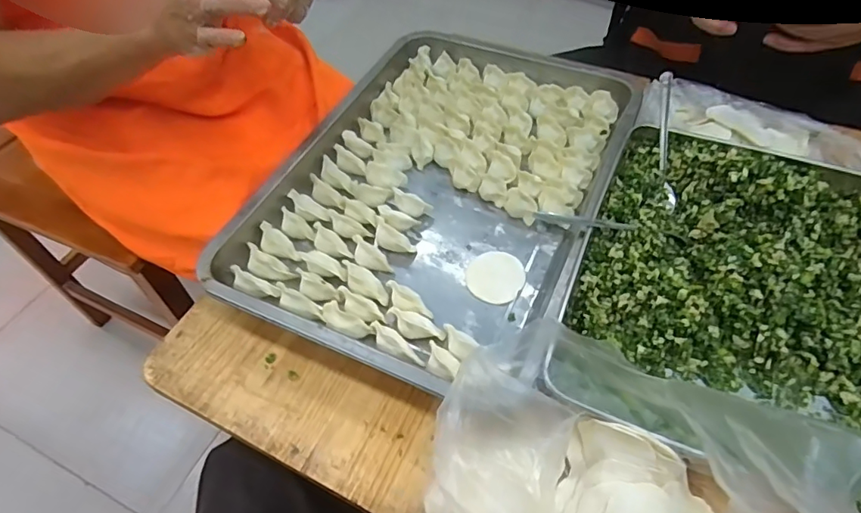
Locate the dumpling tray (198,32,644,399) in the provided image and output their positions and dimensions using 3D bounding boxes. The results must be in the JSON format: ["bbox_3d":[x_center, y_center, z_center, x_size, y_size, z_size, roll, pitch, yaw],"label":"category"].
[{"bbox_3d":[0.019,-0.087,0.591,0.328,0.049,0.483,19,55,17],"label":"dumpling tray"}]

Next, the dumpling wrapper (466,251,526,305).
[{"bbox_3d":[0.065,0.020,0.527,0.058,0.004,0.056,-6,56,8],"label":"dumpling wrapper"}]

